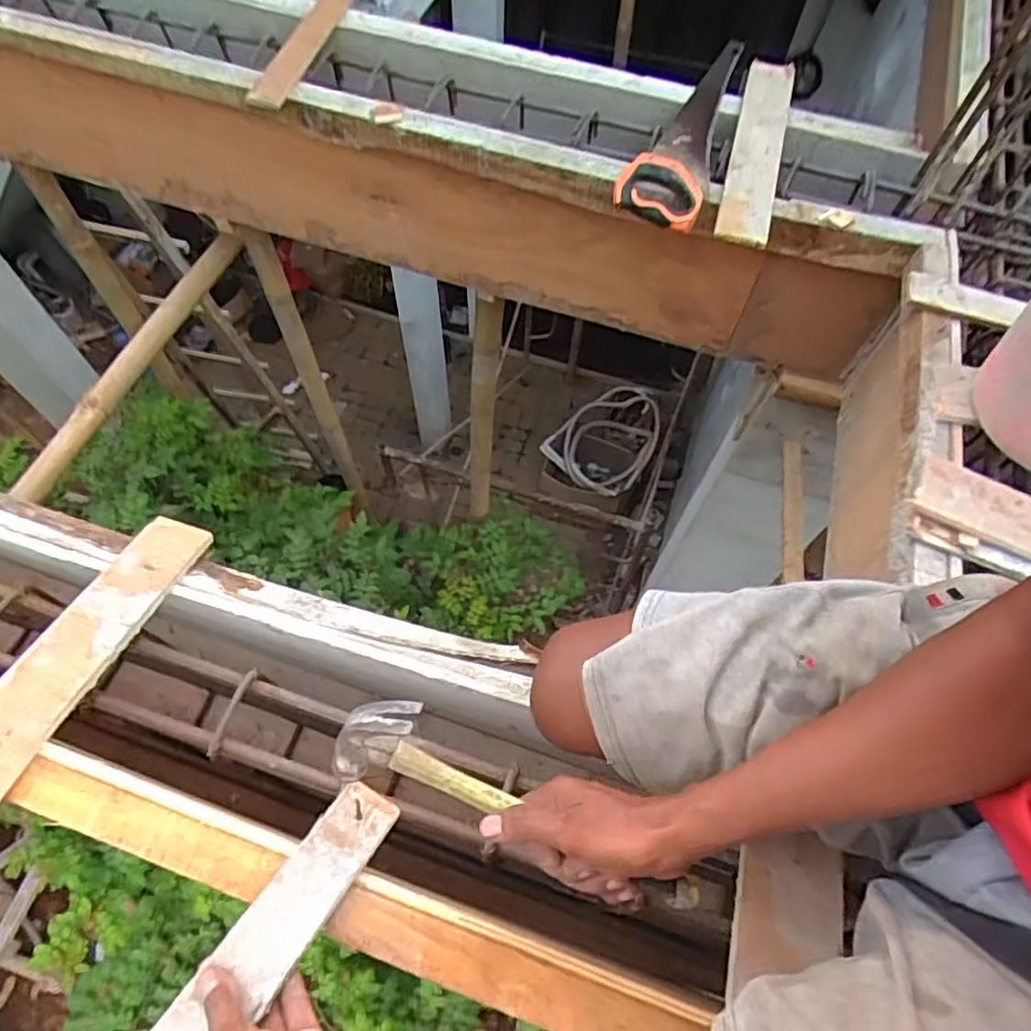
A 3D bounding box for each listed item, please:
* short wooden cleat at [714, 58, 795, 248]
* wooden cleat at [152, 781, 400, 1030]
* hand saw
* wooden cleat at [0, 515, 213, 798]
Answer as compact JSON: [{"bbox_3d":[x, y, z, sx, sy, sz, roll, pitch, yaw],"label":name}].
[{"bbox_3d":[0.402,-0.613,1.100,0.078,0.020,0.480,15,63,6],"label":"short wooden cleat"},{"bbox_3d":[-0.195,0.327,0.484,0.056,0.011,0.289,31,48,13],"label":"wooden cleat"},{"bbox_3d":[0.290,-0.662,1.126,0.136,0.033,0.522,18,63,7],"label":"hand saw"},{"bbox_3d":[-0.423,0.132,0.633,0.077,0.016,0.335,21,52,4],"label":"wooden cleat"}]

